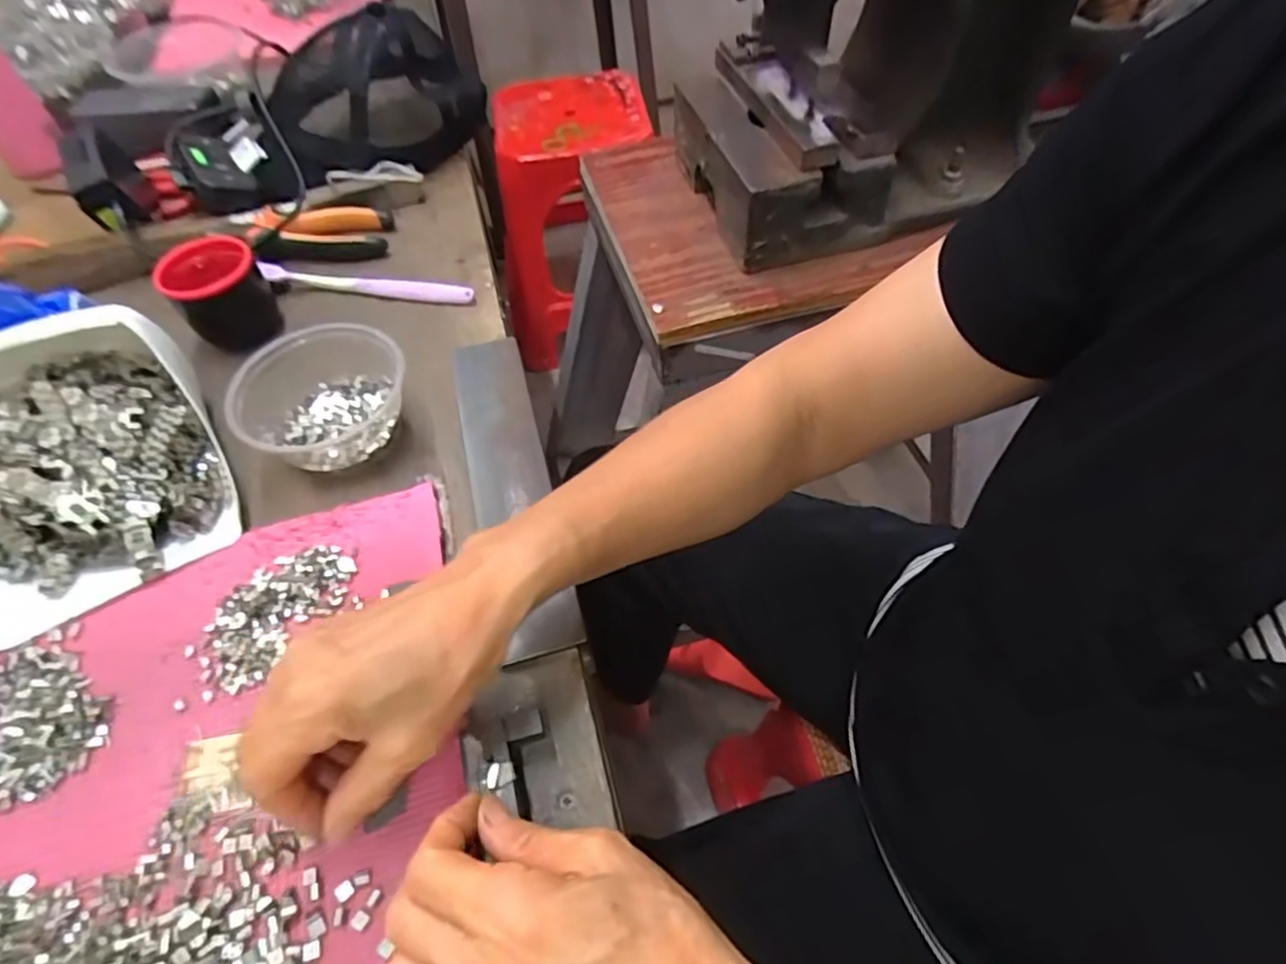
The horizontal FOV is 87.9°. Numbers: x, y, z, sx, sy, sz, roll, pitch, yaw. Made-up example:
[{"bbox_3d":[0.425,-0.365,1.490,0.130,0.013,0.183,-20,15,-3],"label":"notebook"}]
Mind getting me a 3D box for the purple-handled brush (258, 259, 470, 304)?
[{"bbox_3d":[-0.223,-0.162,0.540,0.172,0.019,0.017,5,55,5],"label":"purple-handled brush"}]

